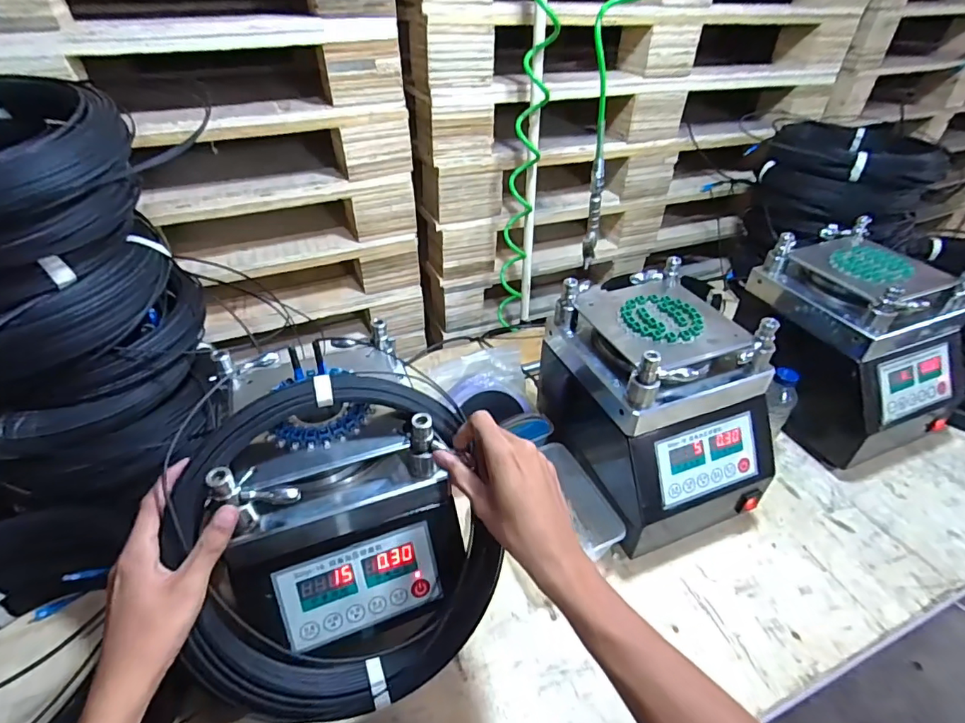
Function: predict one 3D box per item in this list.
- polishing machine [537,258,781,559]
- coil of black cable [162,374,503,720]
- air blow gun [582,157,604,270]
[{"bbox_3d":[0.236,0.066,0.698,0.212,0.281,0.290,-16,42,-18],"label":"polishing machine"},{"bbox_3d":[-0.128,0.168,0.447,0.265,0.303,0.028,-18,4,-17],"label":"coil of black cable"},{"bbox_3d":[0.191,-0.251,0.833,0.025,0.164,0.059,7,40,8],"label":"air blow gun"}]

